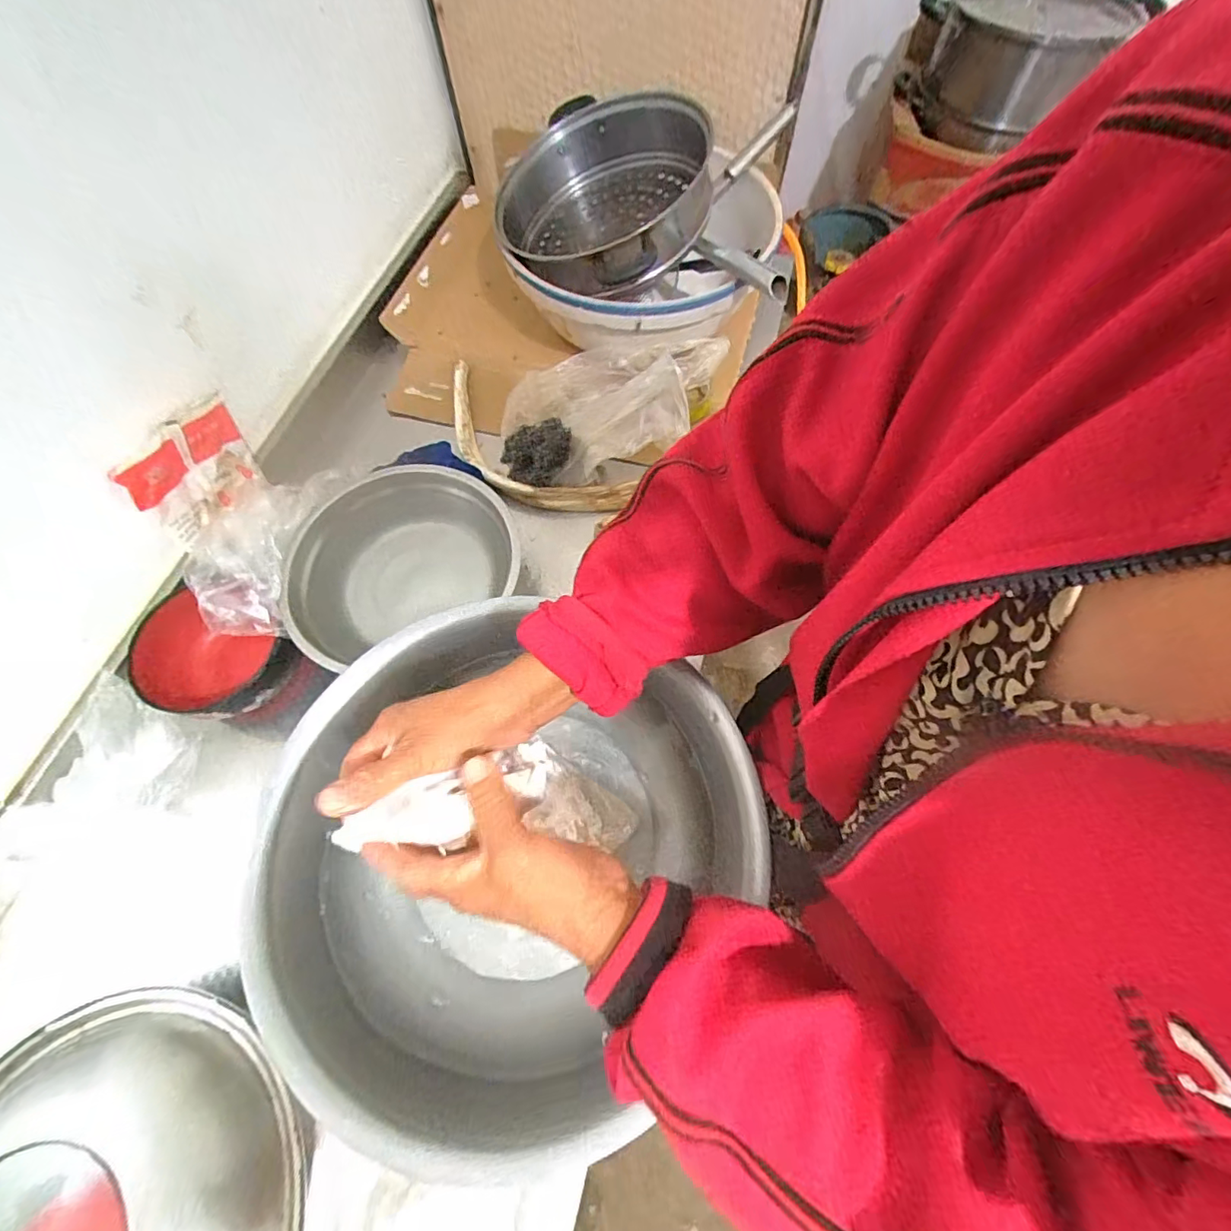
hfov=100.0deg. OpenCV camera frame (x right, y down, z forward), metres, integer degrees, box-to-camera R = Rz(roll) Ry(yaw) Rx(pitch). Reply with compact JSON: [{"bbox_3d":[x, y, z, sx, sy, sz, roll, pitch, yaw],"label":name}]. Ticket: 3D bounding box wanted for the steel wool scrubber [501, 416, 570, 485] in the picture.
[{"bbox_3d":[-0.099,-0.202,0.646,0.083,0.025,0.074,-2,101,18],"label":"steel wool scrubber"}]

